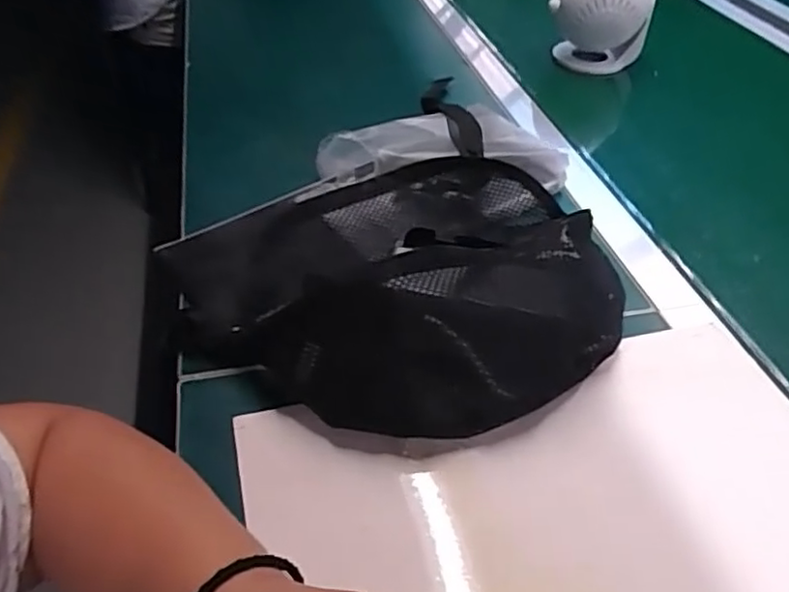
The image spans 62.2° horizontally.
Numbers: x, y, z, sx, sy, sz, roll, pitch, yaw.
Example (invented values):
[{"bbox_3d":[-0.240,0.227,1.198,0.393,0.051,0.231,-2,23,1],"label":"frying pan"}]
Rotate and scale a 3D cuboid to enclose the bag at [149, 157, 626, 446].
[{"bbox_3d":[0.004,-0.020,0.455,0.307,0.080,0.248,-12,44,-14],"label":"bag"}]

